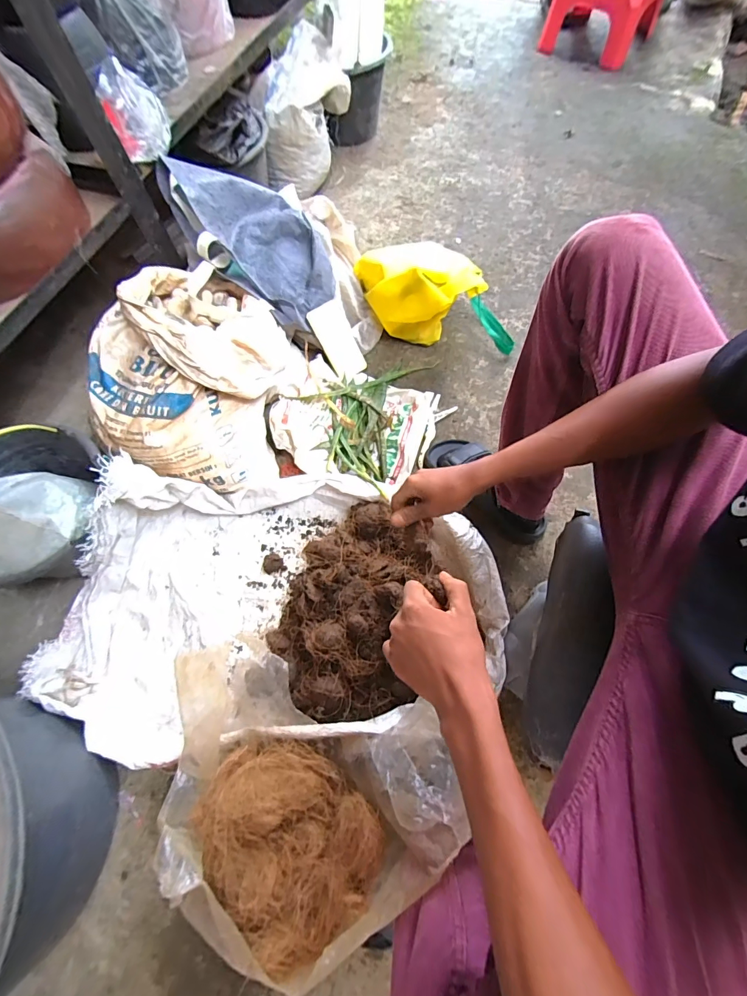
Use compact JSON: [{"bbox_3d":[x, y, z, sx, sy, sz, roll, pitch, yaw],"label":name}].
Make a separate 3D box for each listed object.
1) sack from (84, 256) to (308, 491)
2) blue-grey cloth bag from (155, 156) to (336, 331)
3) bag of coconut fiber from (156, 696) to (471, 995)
[{"bbox_3d":[-0.348,-0.246,0.778,0.306,0.249,0.407,8,68,6],"label":"sack"},{"bbox_3d":[-0.241,-0.532,0.855,0.291,0.071,0.348,-24,95,-26],"label":"blue-grey cloth bag"},{"bbox_3d":[-0.103,0.429,0.531,0.385,0.195,0.237,-7,67,0],"label":"bag of coconut fiber"}]

